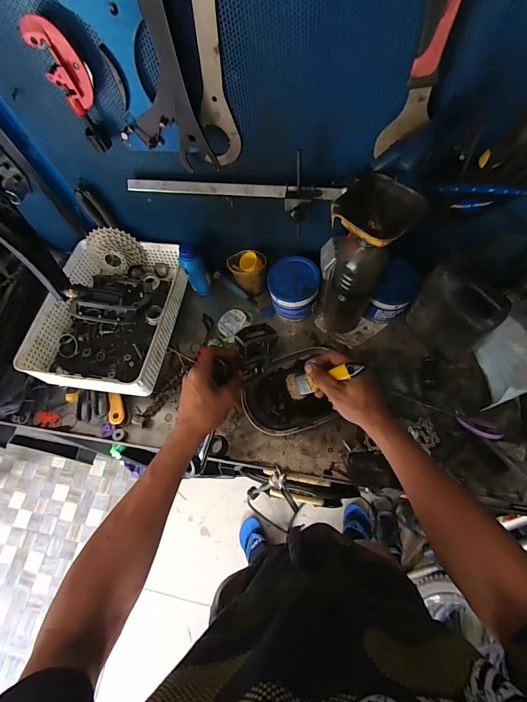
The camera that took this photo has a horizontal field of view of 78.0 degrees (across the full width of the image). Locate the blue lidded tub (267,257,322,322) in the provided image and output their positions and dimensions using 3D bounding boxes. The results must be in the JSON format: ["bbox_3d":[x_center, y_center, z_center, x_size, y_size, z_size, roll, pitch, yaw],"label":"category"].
[{"bbox_3d":[0.062,-0.125,0.685,0.099,0.109,0.092,-3,65,6],"label":"blue lidded tub"}]

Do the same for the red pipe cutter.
[{"bbox_3d":[-0.250,-0.347,0.434,0.049,0.149,0.019,7,67,11],"label":"red pipe cutter"}]

